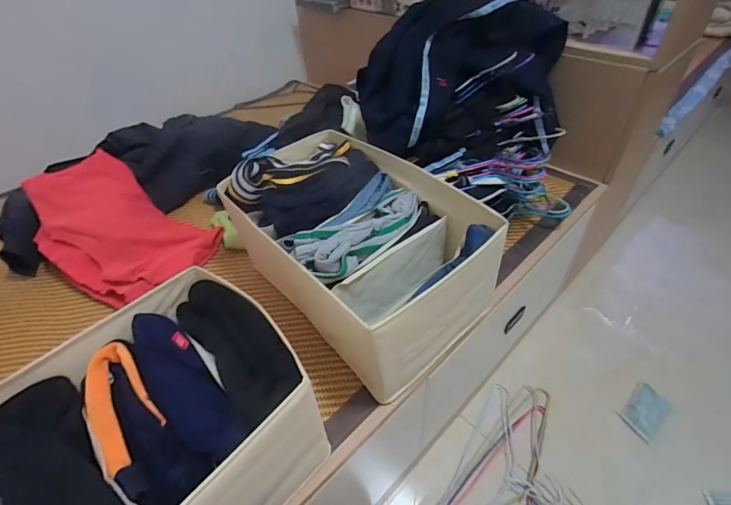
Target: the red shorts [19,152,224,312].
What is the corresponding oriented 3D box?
[{"bbox_3d":[-0.503,-0.053,0.759,0.346,0.097,0.248,42,69,1],"label":"red shorts"}]

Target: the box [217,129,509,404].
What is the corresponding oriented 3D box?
[{"bbox_3d":[-0.017,-0.013,0.638,0.262,0.195,0.416,-31,49,-26],"label":"box"}]

